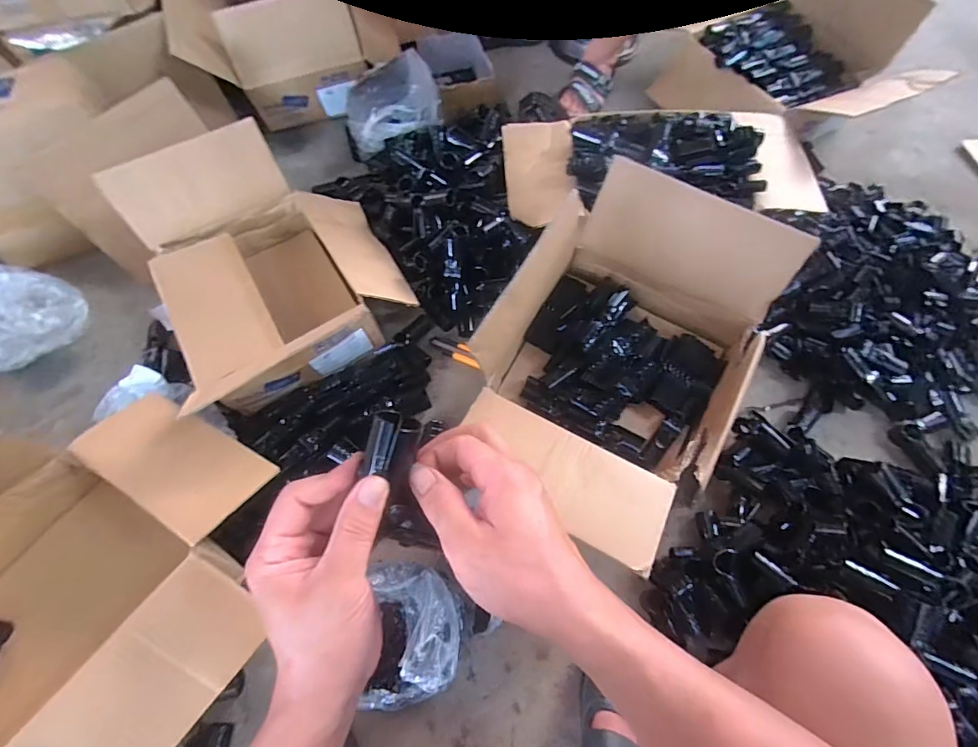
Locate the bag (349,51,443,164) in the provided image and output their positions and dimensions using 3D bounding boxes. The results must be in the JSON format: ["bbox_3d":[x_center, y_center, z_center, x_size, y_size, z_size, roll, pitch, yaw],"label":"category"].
[{"bbox_3d":[-0.213,-0.595,1.050,0.202,0.098,0.251,-7,64,-2],"label":"bag"}]

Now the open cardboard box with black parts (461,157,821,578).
[{"bbox_3d":[0.191,-0.013,0.678,0.331,0.248,0.459,30,68,15],"label":"open cardboard box with black parts"}]

